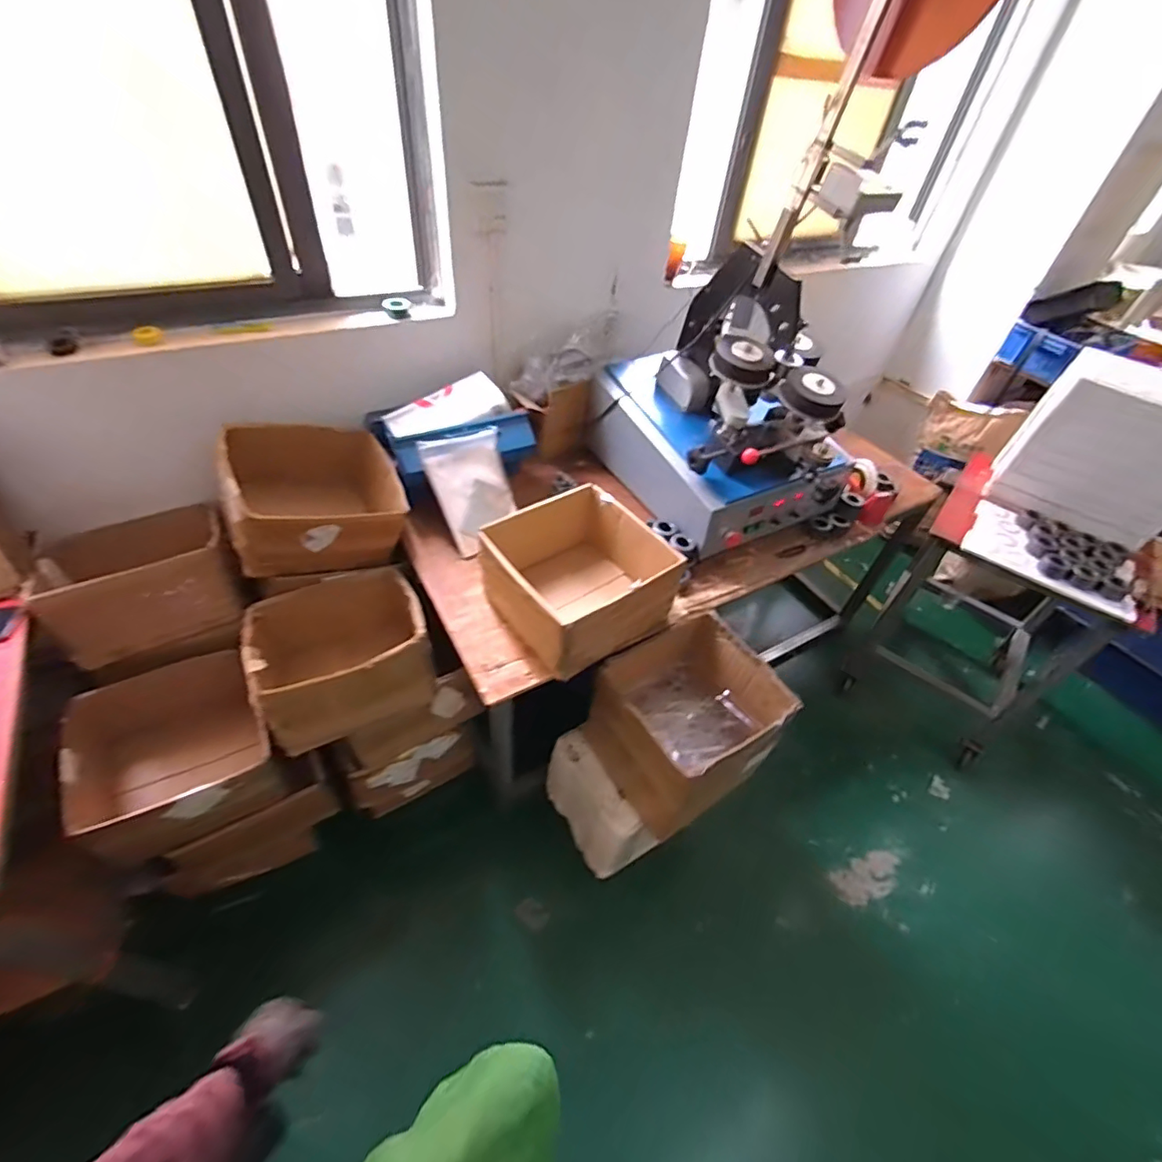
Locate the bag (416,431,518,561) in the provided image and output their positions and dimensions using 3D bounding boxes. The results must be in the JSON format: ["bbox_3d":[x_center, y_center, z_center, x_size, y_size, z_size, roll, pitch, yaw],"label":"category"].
[{"bbox_3d":[-0.259,-0.217,1.314,0.193,0.033,0.279,-19,96,-20],"label":"bag"}]

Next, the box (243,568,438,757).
[{"bbox_3d":[-0.509,0.149,1.182,0.358,0.205,0.386,-18,51,-23],"label":"box"}]

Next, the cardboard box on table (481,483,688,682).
[{"bbox_3d":[-0.001,-0.015,1.160,0.351,0.169,0.330,-26,55,-28],"label":"cardboard box on table"}]

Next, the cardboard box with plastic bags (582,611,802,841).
[{"bbox_3d":[0.234,0.310,1.201,0.320,0.283,0.292,-22,53,-26],"label":"cardboard box with plastic bags"}]

